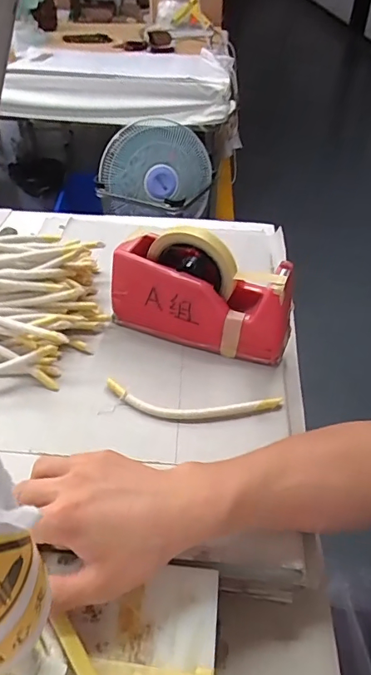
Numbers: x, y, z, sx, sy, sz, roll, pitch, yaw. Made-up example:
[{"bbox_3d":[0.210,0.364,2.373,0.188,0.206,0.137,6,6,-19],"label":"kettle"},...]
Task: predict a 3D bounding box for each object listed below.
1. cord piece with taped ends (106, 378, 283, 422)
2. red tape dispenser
[{"bbox_3d":[0.008,0.067,0.460,0.175,0.011,0.033,5,41,3],"label":"cord piece with taped ends"},{"bbox_3d":[0.019,-0.053,0.514,0.205,0.121,0.065,13,42,12],"label":"red tape dispenser"}]

